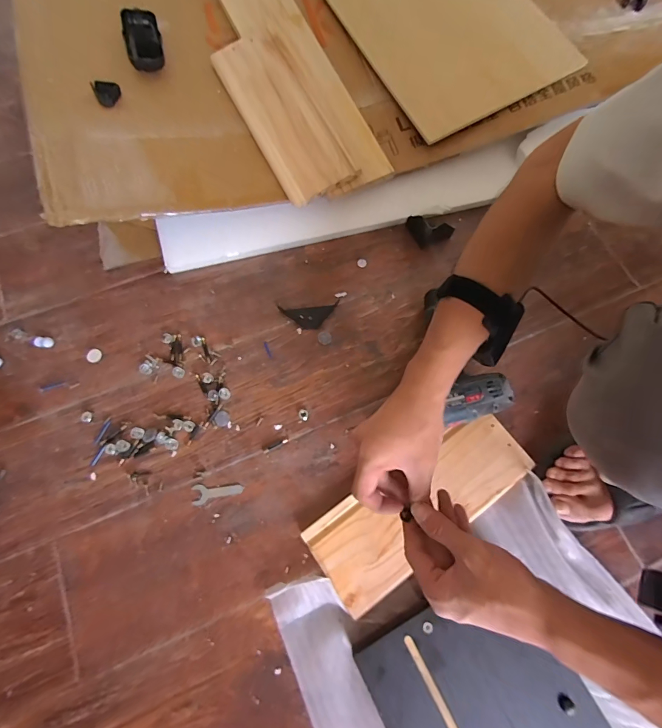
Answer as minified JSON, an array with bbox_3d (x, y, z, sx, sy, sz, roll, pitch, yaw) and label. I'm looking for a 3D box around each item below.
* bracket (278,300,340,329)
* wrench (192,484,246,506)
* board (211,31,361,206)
[{"bbox_3d":[-0.031,-0.074,0.561,0.090,0.008,0.040,-8,72,-5],"label":"bracket"},{"bbox_3d":[-0.150,0.171,0.481,0.066,0.004,0.025,-5,72,-4],"label":"wrench"},{"bbox_3d":[-0.078,-0.388,0.561,0.107,0.013,0.301,-30,82,-3],"label":"board"}]

